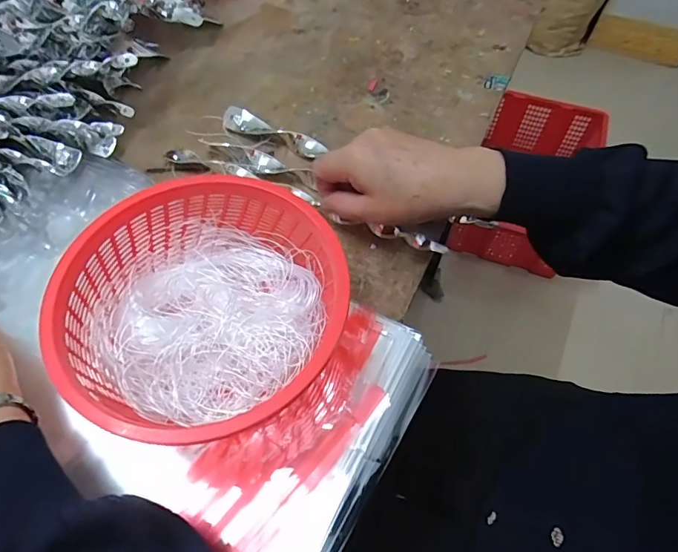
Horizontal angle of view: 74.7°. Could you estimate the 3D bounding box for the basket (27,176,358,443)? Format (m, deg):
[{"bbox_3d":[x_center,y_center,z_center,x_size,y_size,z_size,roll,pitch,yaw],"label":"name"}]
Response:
[{"bbox_3d":[-0.086,0.028,0.314,0.176,0.090,0.173,0,60,0],"label":"basket"}]

